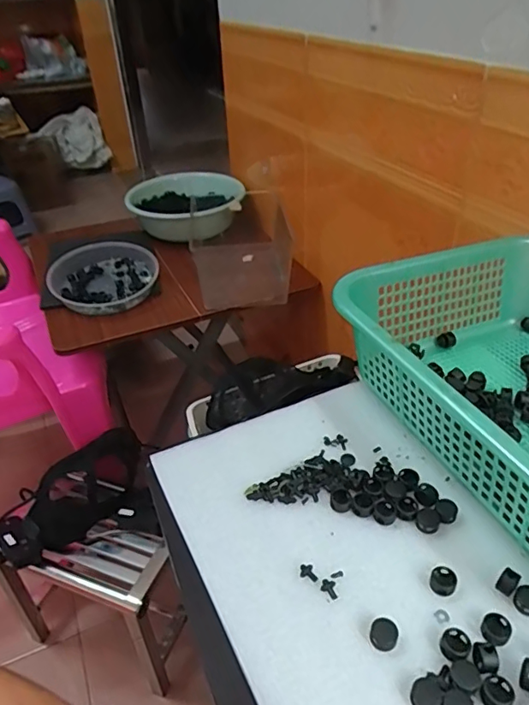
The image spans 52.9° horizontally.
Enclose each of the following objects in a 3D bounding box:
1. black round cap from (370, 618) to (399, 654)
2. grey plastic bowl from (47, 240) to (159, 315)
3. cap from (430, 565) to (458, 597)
[{"bbox_3d":[0.076,0.179,0.337,0.017,0.010,0.017,-3,36,2],"label":"black round cap"},{"bbox_3d":[-0.341,-0.165,1.135,0.217,0.053,0.213,-16,38,-16],"label":"grey plastic bowl"},{"bbox_3d":[0.122,0.156,0.362,0.017,0.007,0.020,9,38,17],"label":"cap"}]

